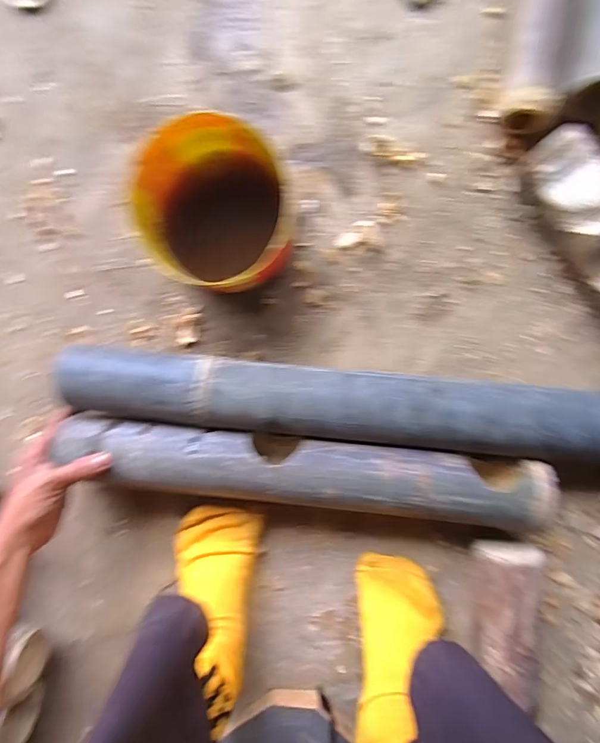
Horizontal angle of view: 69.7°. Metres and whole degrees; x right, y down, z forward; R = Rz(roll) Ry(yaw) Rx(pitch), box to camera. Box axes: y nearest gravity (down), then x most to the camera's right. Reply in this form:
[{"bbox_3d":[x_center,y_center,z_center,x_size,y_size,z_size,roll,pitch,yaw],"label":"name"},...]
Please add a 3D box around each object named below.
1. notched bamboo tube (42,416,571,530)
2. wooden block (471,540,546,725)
[{"bbox_3d":[0.000,0.100,0.448,0.479,0.061,0.066,6,96,3],"label":"notched bamboo tube"},{"bbox_3d":[0.215,0.260,0.449,0.061,0.063,0.159,-2,92,3],"label":"wooden block"}]

